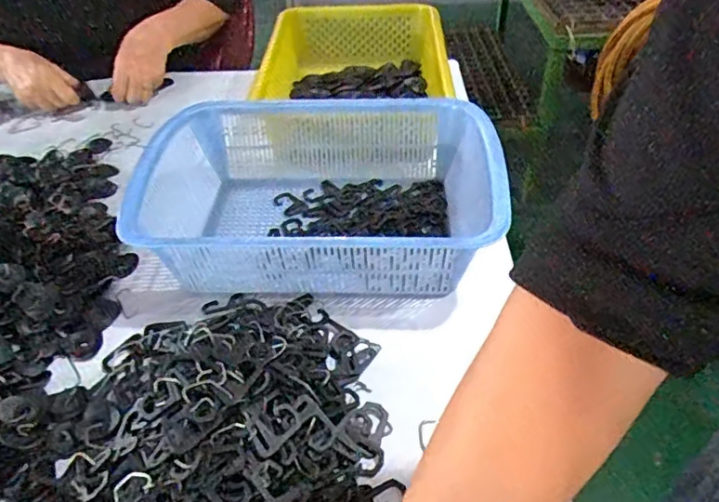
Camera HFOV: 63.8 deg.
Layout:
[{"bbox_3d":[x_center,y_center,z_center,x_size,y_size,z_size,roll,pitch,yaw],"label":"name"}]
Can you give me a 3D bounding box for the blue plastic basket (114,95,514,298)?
[{"bbox_3d":[-0.037,-0.058,0.622,0.347,0.099,0.264,-3,42,0],"label":"blue plastic basket"}]

